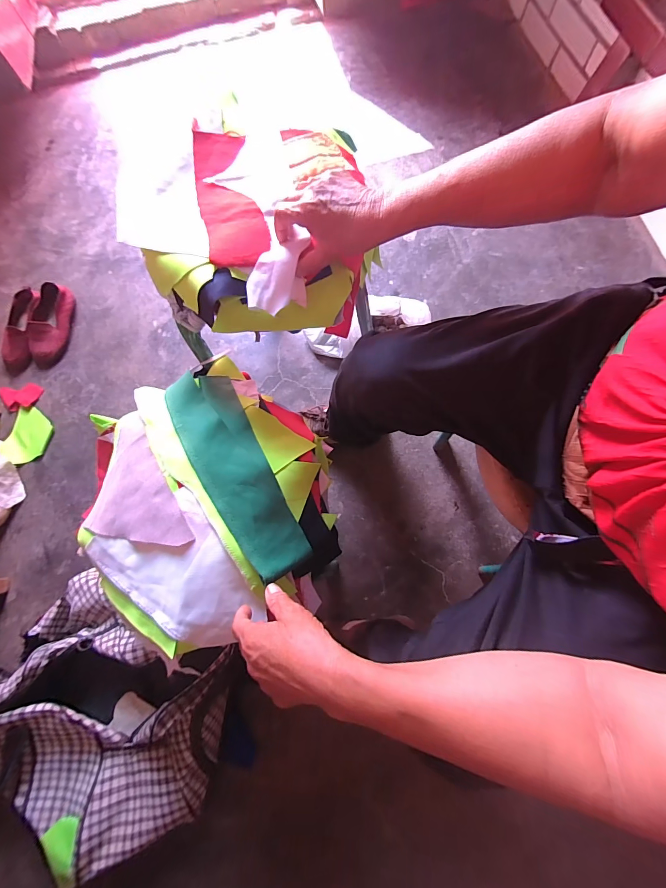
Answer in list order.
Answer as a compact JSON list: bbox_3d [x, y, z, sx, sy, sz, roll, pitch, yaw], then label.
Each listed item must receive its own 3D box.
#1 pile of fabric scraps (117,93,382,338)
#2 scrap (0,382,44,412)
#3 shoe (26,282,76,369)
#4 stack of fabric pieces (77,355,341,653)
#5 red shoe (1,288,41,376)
[{"bbox_3d":[-0.114,-0.284,0.454,0.302,0.088,0.277,-5,74,3],"label":"pile of fabric scraps"},{"bbox_3d":[-0.772,-0.117,0.851,0.102,0.010,0.070,-13,72,-2],"label":"scrap"},{"bbox_3d":[-0.716,-0.301,0.871,0.074,0.060,0.213,1,72,2],"label":"shoe"},{"bbox_3d":[-0.170,0.063,0.481,0.322,0.099,0.365,-14,72,-2],"label":"stack of fabric pieces"},{"bbox_3d":[-0.786,-0.292,0.870,0.076,0.051,0.214,-7,72,0],"label":"red shoe"}]

